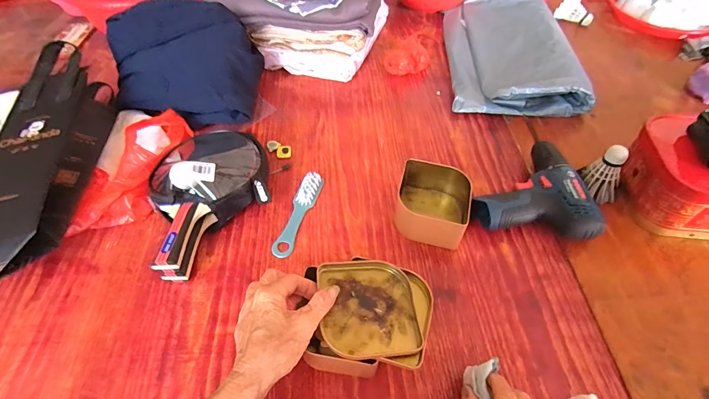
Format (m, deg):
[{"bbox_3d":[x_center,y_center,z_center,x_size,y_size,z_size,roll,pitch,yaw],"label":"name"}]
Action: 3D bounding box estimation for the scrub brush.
[{"bbox_3d":[-0.083,0.018,0.539,0.031,0.013,0.148,13,56,12],"label":"scrub brush"}]

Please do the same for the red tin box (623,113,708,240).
[{"bbox_3d":[0.454,-0.032,0.493,0.127,0.097,0.145,4,54,6],"label":"red tin box"}]

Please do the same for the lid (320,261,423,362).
[{"bbox_3d":[0.014,0.111,0.379,0.094,0.013,0.100,-8,54,-3],"label":"lid"}]

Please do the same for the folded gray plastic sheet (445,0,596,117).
[{"bbox_3d":[0.320,-0.336,0.770,0.232,0.055,0.425,4,54,5],"label":"folded gray plastic sheet"}]

